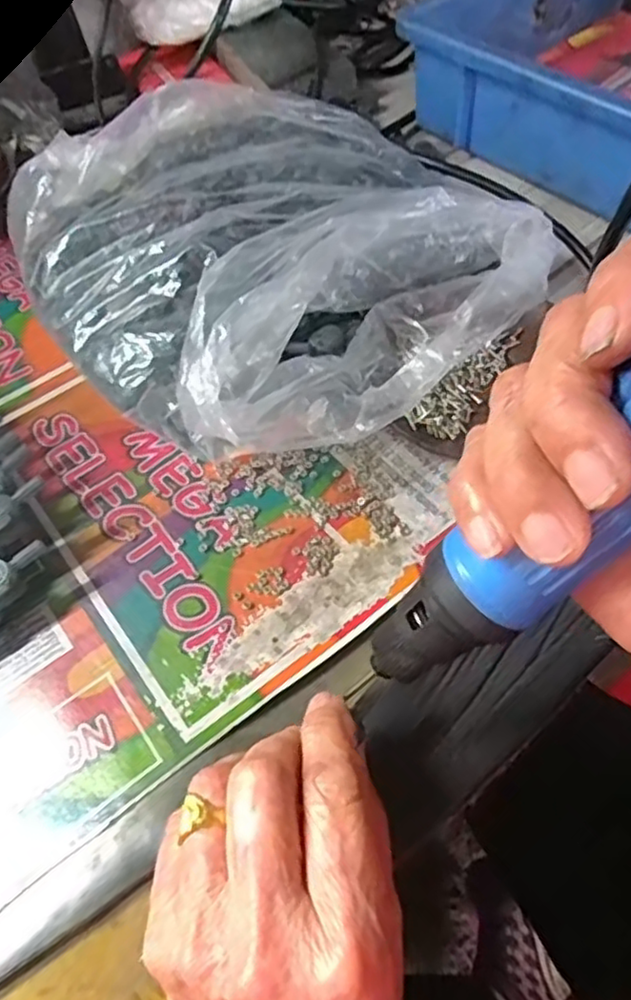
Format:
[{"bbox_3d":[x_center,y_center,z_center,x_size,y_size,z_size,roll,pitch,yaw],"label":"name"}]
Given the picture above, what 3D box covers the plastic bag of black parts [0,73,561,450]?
[{"bbox_3d":[-0.020,-0.145,0.377,0.245,0.081,0.256,-39,62,-20],"label":"plastic bag of black parts"}]

